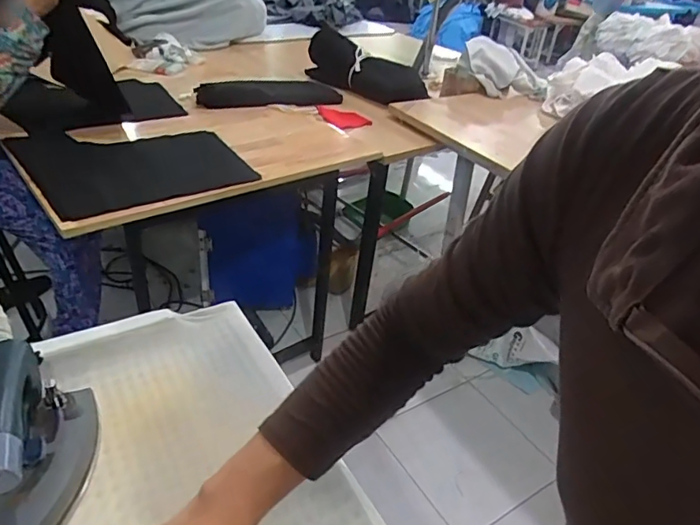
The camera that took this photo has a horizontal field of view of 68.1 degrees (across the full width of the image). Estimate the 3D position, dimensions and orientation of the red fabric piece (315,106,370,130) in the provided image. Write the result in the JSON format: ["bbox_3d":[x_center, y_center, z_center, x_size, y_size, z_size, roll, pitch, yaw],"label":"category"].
[{"bbox_3d":[-0.021,-0.457,1.625,0.124,0.013,0.188,-14,39,-27],"label":"red fabric piece"}]

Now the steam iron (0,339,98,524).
[{"bbox_3d":[-0.326,0.177,0.502,0.131,0.112,0.188,-7,35,-21],"label":"steam iron"}]

